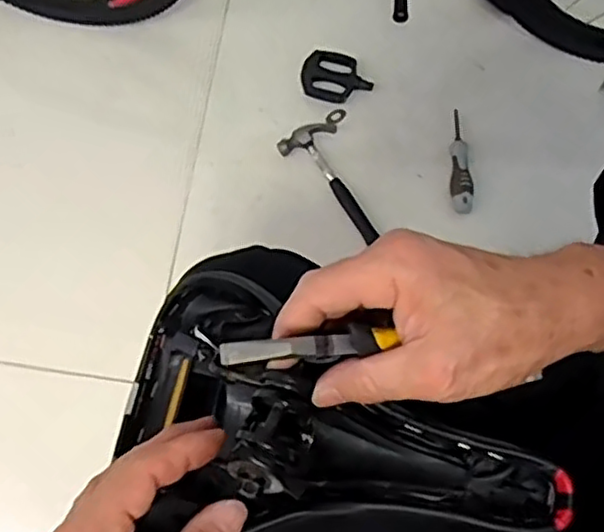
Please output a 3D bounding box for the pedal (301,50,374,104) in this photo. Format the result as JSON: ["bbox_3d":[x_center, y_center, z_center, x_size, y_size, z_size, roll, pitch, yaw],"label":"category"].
[{"bbox_3d":[0.056,-0.296,1.075,0.110,0.026,0.077,18,77,7],"label":"pedal"}]

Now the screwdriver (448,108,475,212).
[{"bbox_3d":[0.241,-0.159,1.045,0.034,0.040,0.157,-1,76,2],"label":"screwdriver"}]

